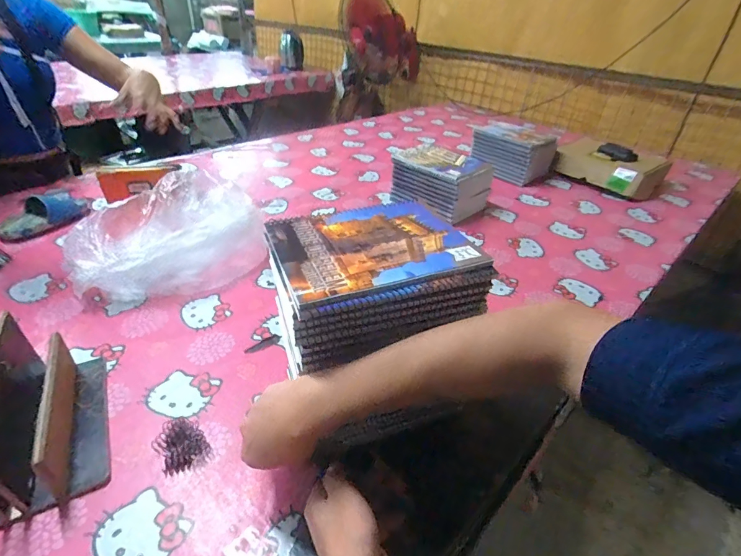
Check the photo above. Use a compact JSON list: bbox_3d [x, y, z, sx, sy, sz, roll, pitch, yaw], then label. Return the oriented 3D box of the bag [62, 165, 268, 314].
[{"bbox_3d":[-0.373,-0.088,0.735,0.299,0.122,0.229,-16,40,-23],"label":"bag"}]

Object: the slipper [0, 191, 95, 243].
[{"bbox_3d":[-0.683,-0.143,0.838,0.107,0.057,0.190,17,38,18],"label":"slipper"}]

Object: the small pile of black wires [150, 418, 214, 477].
[{"bbox_3d":[-0.215,0.191,0.451,0.049,0.014,0.068,-28,45,-34],"label":"small pile of black wires"}]

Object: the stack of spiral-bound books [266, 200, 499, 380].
[{"bbox_3d":[-0.002,-0.005,0.417,0.201,0.087,0.149,-11,38,-18],"label":"stack of spiral-bound books"}]

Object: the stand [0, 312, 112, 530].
[{"bbox_3d":[-0.387,0.140,0.422,0.151,0.115,0.196,-17,40,-24],"label":"stand"}]

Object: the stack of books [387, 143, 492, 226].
[{"bbox_3d":[0.173,-0.235,0.975,0.207,0.125,0.190,28,42,30],"label":"stack of books"}]

